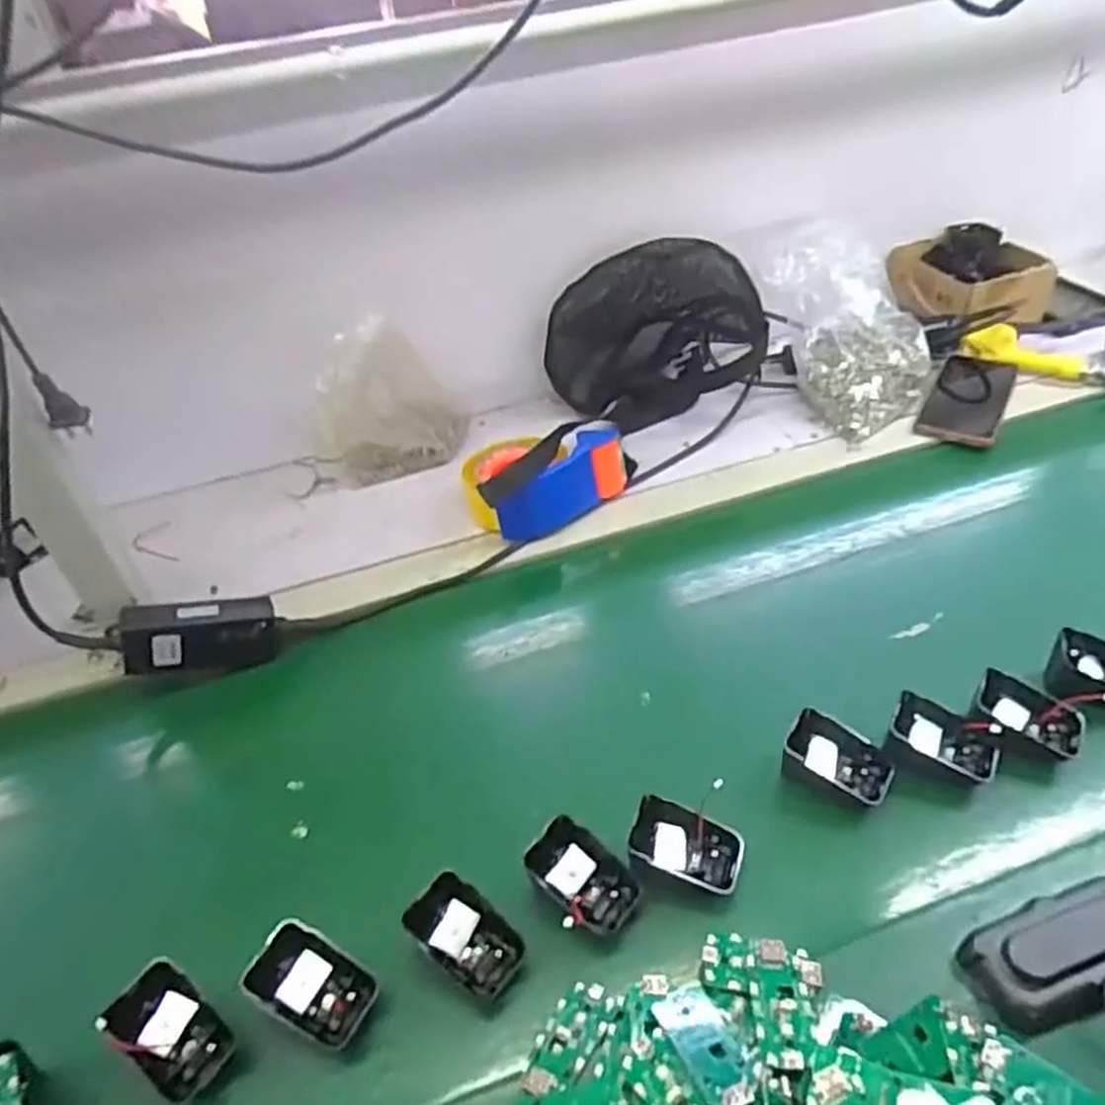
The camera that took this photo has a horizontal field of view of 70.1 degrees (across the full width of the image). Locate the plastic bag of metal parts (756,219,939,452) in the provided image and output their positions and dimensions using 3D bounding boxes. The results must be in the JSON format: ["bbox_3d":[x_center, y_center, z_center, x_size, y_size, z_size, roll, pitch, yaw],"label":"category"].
[{"bbox_3d":[0.329,-0.245,0.852,0.153,0.164,0.160,-28,44,-24],"label":"plastic bag of metal parts"}]

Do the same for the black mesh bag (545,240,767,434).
[{"bbox_3d":[0.108,-0.259,0.900,0.231,0.164,0.164,-10,40,-4],"label":"black mesh bag"}]

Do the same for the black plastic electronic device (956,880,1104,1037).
[{"bbox_3d":[0.280,0.215,0.425,0.107,0.018,0.051,-17,41,-12],"label":"black plastic electronic device"}]

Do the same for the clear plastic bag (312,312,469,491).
[{"bbox_3d":[-0.176,-0.156,0.839,0.157,0.164,0.065,-14,40,-9],"label":"clear plastic bag"}]

